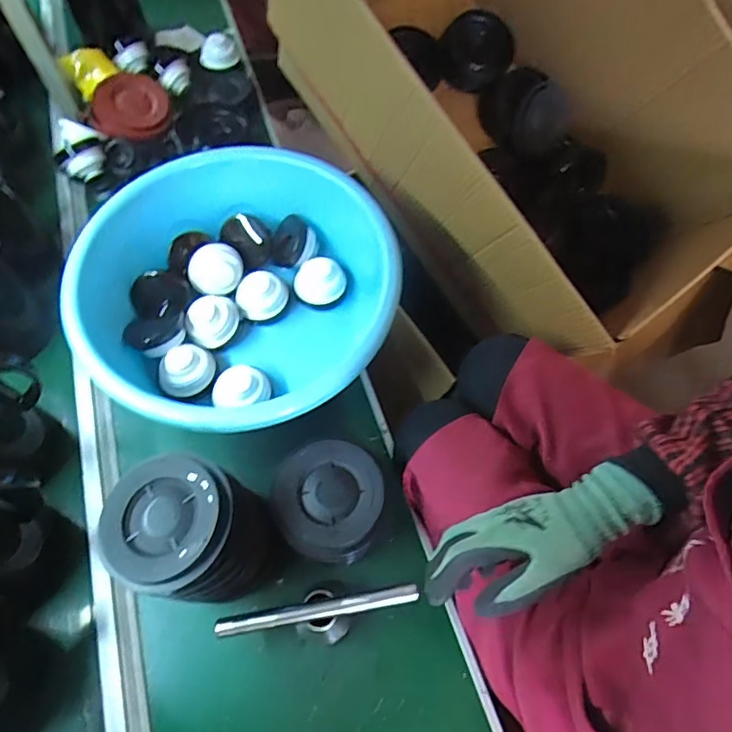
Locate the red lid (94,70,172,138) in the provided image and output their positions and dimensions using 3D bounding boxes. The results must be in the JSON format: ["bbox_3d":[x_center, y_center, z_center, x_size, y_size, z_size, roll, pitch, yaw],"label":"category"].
[{"bbox_3d":[-0.343,-0.379,0.760,0.102,0.086,0.027,-6,19,-15],"label":"red lid"}]

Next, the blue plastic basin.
[{"bbox_3d":[-0.138,-0.074,0.653,0.338,0.167,0.366,0,62,0],"label":"blue plastic basin"}]

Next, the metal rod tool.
[{"bbox_3d":[-0.046,0.242,0.517,0.198,0.015,0.017,-9,63,-5],"label":"metal rod tool"}]

